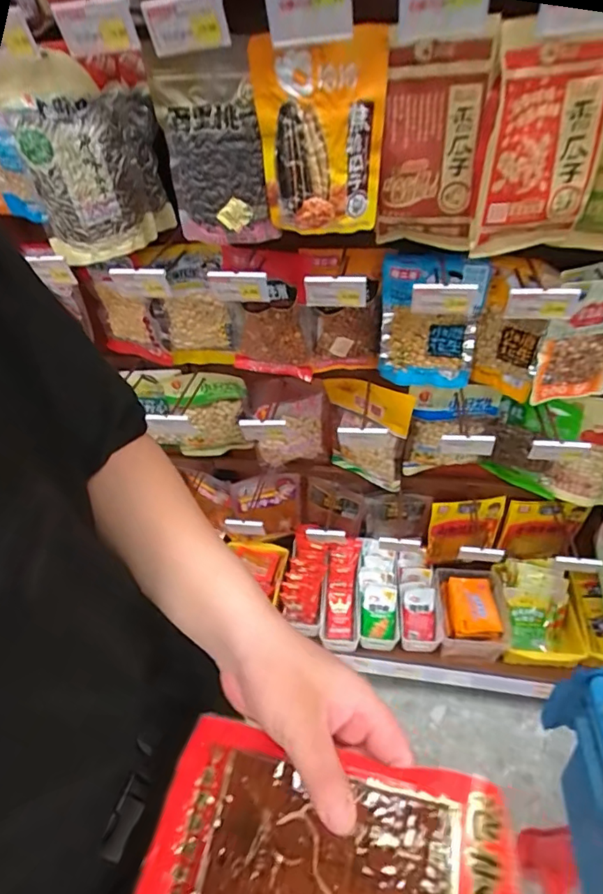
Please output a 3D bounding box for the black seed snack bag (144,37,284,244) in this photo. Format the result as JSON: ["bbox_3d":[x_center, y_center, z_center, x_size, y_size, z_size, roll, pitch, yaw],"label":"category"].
[{"bbox_3d":[-0.112,-0.364,0.635,0.126,0.213,0.026,2,38,11],"label":"black seed snack bag"}]

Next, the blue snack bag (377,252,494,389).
[{"bbox_3d":[0.220,-0.215,0.871,0.167,0.239,0.062,5,46,11],"label":"blue snack bag"}]

